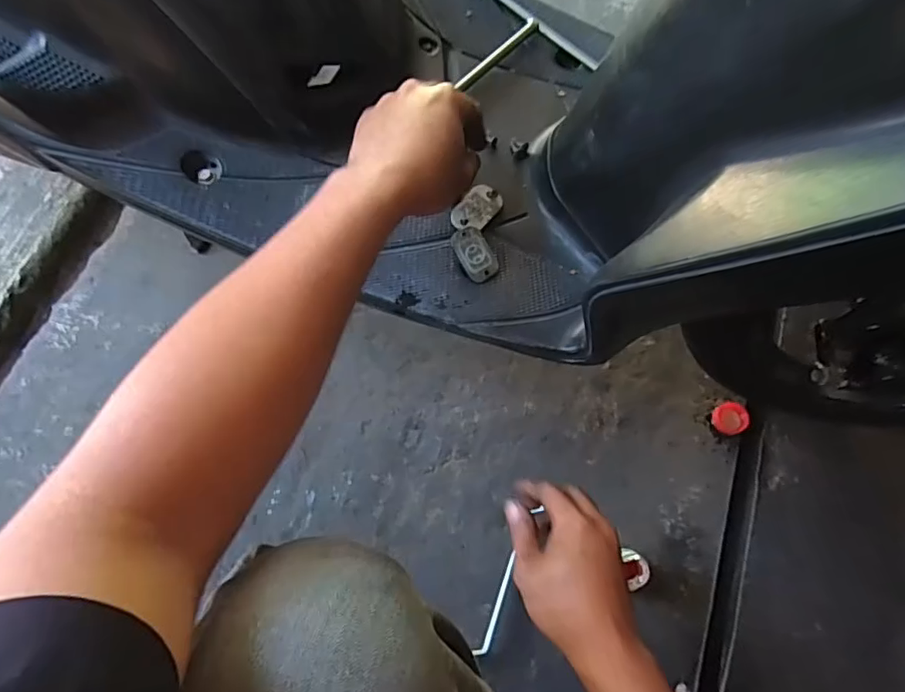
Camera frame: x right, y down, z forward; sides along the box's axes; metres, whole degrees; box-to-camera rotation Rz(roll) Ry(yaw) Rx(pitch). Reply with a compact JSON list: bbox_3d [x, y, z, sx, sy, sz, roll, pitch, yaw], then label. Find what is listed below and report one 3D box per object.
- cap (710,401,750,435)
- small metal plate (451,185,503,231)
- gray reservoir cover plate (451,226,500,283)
[{"bbox_3d":[0.338,0.088,0.672,0.043,0.011,0.038,-30,73,-12],"label":"cap"},{"bbox_3d":[0.022,-0.122,0.496,0.029,0.007,0.053,35,72,11],"label":"small metal plate"},{"bbox_3d":[0.020,-0.079,0.479,0.030,0.006,0.048,-31,92,-13],"label":"gray reservoir cover plate"}]

